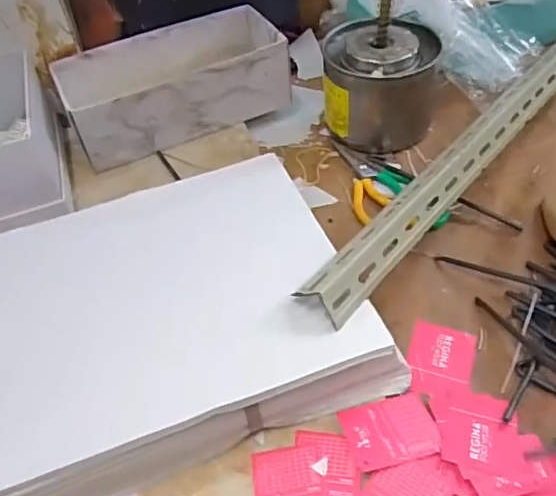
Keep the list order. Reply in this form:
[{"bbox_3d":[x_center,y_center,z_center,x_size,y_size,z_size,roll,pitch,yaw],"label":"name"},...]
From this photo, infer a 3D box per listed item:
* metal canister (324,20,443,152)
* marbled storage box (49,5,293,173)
[{"bbox_3d":[0.127,-0.206,0.721,0.139,0.116,0.121,0,48,6],"label":"metal canister"},{"bbox_3d":[-0.131,-0.209,0.750,0.285,0.097,0.123,-26,50,-16],"label":"marbled storage box"}]

